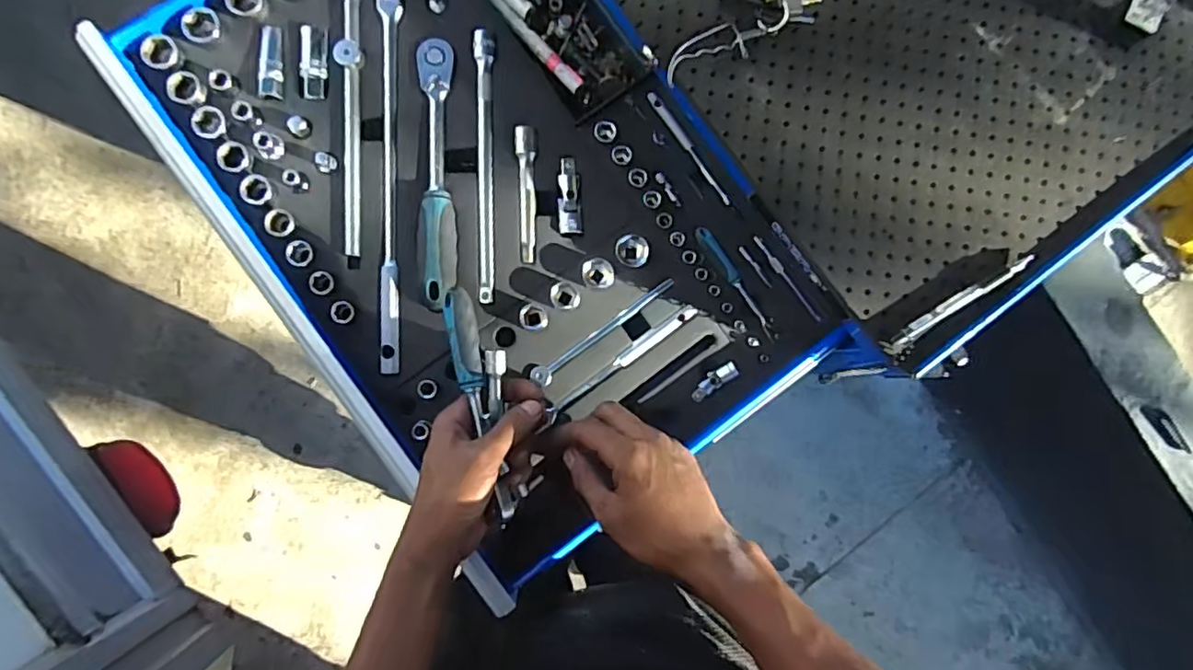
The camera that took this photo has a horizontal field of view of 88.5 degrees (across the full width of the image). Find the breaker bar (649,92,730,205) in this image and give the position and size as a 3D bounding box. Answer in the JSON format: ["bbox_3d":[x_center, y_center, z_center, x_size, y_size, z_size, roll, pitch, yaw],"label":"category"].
[{"bbox_3d":[0.088,-0.177,0.580,0.010,0.006,0.127,-35,88,-3],"label":"breaker bar"}]

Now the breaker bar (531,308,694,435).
[{"bbox_3d":[0.020,0.027,0.562,0.173,0.015,0.014,-36,90,-2],"label":"breaker bar"}]

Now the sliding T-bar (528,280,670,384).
[{"bbox_3d":[0.008,-0.002,0.557,0.153,0.013,0.017,-34,90,-2],"label":"sliding T-bar"}]

